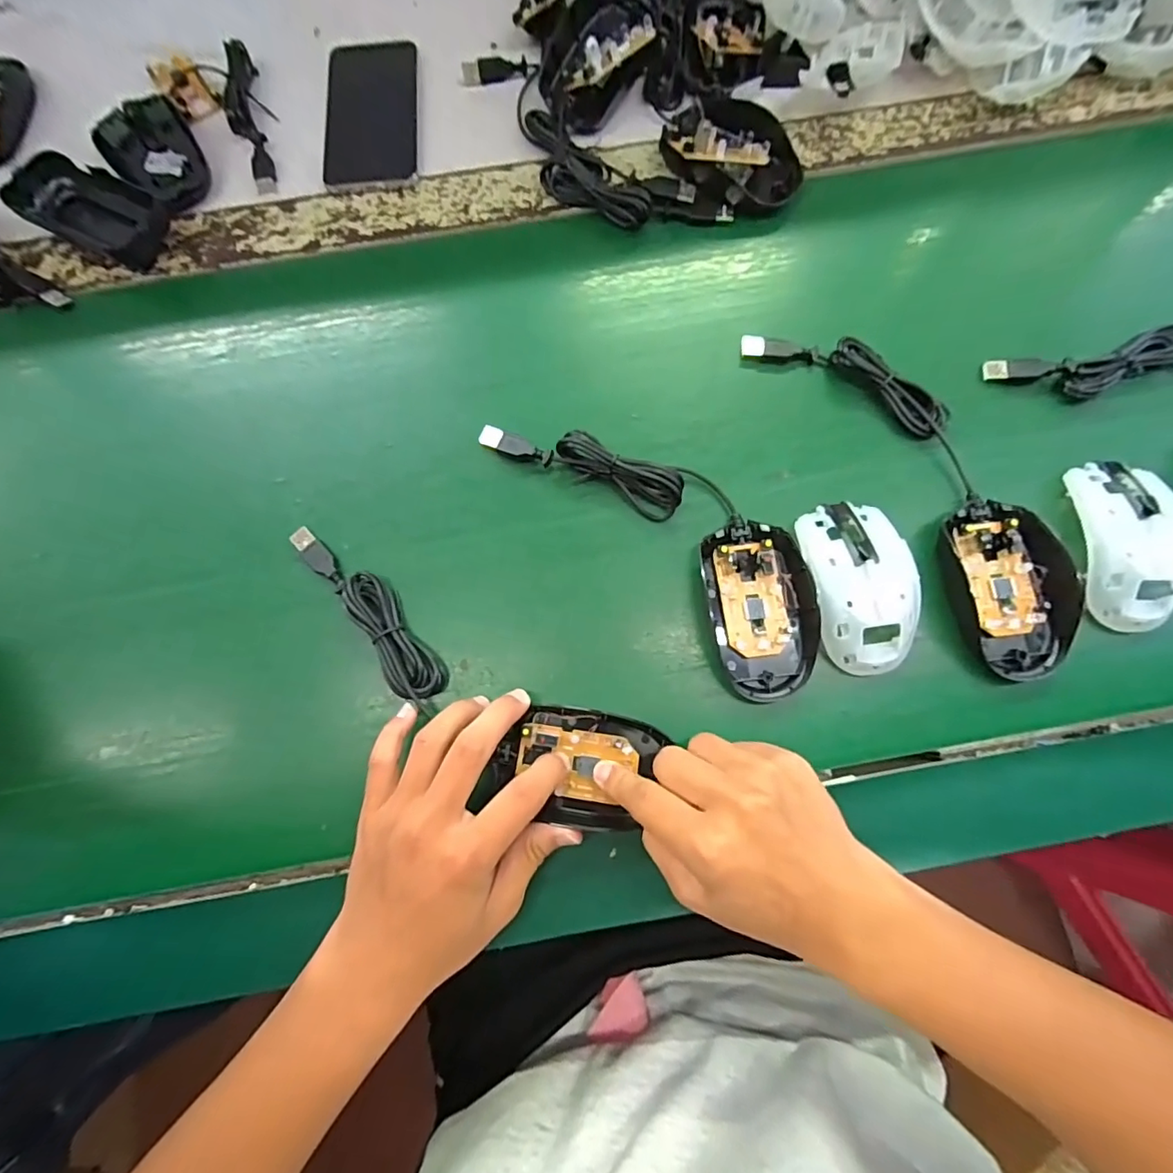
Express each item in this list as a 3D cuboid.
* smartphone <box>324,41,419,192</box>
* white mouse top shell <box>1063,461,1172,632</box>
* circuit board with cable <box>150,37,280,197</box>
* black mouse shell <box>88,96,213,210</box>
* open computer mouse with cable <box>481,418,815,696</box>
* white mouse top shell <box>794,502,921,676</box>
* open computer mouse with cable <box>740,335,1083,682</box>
[{"bbox_3d":[-0.163,-0.358,0.407,0.070,0.004,0.135,-5,78,0],"label":"smartphone"},{"bbox_3d":[0.319,-0.027,0.319,0.052,0.027,0.101,5,78,2],"label":"white mouse top shell"},{"bbox_3d":[-0.265,-0.365,0.406,0.070,0.014,0.155,-41,80,-7],"label":"circuit board with cable"},{"bbox_3d":[-0.319,-0.319,0.402,0.060,0.019,0.105,-36,80,-6],"label":"black mouse shell"},{"bbox_3d":[0.050,-0.039,0.331,0.082,0.021,0.239,-43,81,-7],"label":"open computer mouse with cable"},{"bbox_3d":[0.160,-0.002,0.314,0.059,0.029,0.101,-7,78,0],"label":"white mouse top shell"},{"bbox_3d":[0.205,-0.068,0.333,0.074,0.023,0.261,-30,79,-5],"label":"open computer mouse with cable"}]

